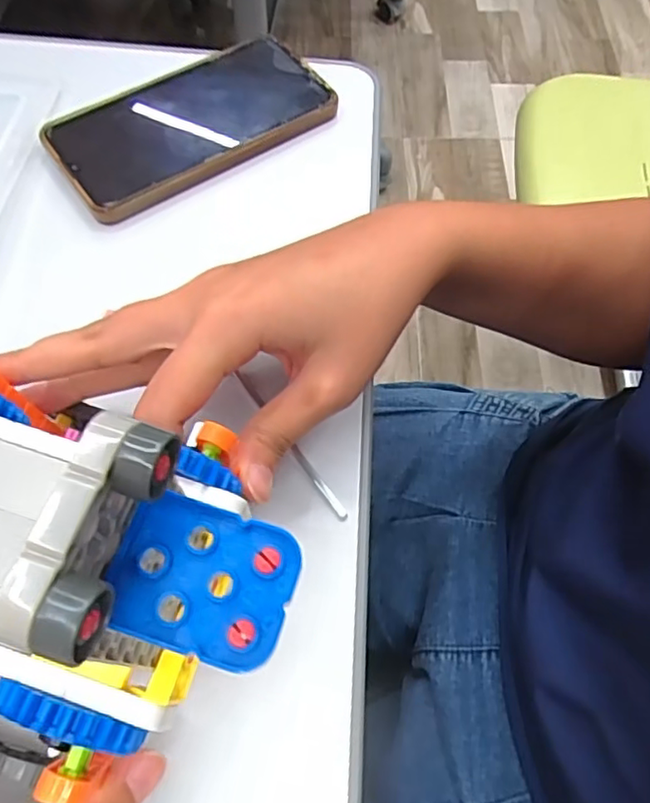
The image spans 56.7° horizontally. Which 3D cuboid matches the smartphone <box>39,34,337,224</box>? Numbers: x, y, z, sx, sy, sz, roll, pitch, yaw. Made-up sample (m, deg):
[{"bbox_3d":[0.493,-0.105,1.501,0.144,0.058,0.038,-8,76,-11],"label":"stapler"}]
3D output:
[{"bbox_3d":[-0.075,-0.160,0.342,0.153,0.015,0.075,-32,69,-15],"label":"smartphone"}]

